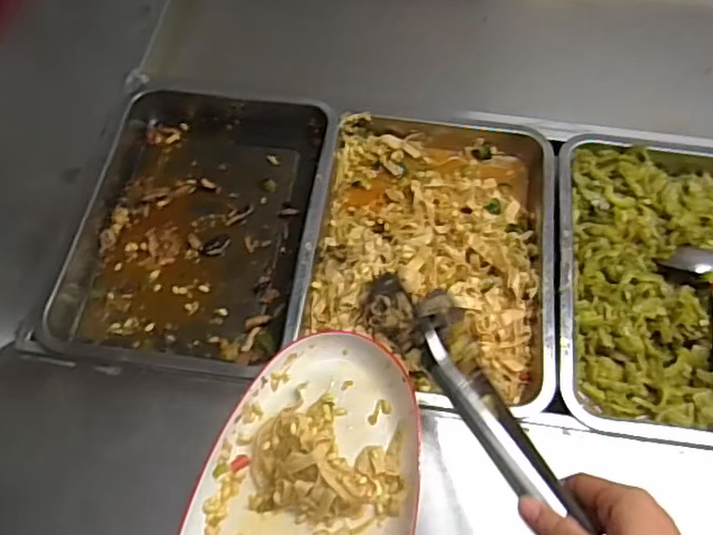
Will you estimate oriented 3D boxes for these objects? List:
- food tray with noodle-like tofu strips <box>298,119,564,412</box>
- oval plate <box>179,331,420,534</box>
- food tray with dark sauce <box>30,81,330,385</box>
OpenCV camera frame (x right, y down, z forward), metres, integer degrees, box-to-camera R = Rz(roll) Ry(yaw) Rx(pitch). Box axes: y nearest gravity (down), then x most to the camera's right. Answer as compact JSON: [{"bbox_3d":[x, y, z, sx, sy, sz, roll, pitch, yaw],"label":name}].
[{"bbox_3d":[0.084,-0.028,0.704,0.254,0.052,0.359,7,62,4],"label":"food tray with noodle-like tofu strips"},{"bbox_3d":[-0.047,0.212,0.532,0.178,0.039,0.338,13,62,7],"label":"oval plate"},{"bbox_3d":[-0.169,-0.062,0.732,0.261,0.055,0.371,7,62,4],"label":"food tray with dark sauce"}]

